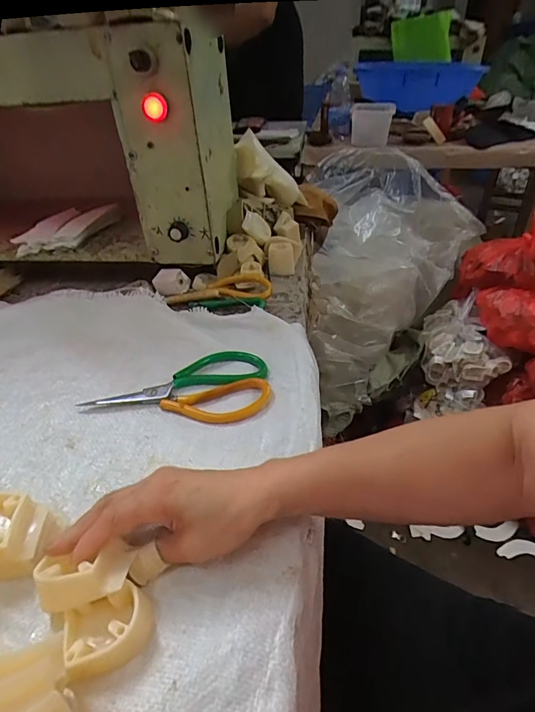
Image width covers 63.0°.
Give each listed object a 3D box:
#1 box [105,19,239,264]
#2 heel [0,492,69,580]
[{"bbox_3d":[-0.116,-0.274,0.609,0.103,0.279,0.185,4,36,8],"label":"box"},{"bbox_3d":[-0.190,0.129,0.316,0.063,0.043,0.048,-8,37,-8],"label":"heel"}]

